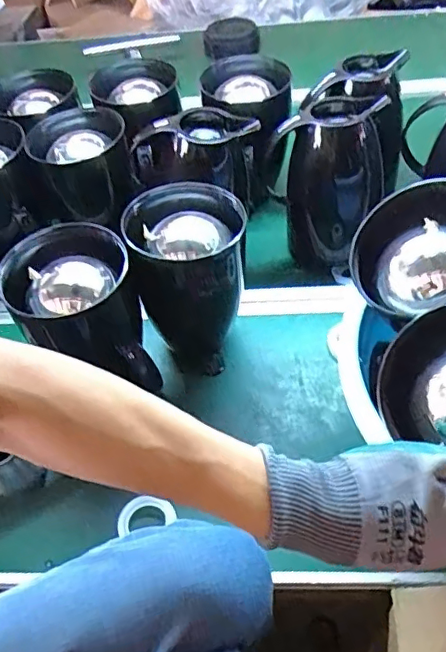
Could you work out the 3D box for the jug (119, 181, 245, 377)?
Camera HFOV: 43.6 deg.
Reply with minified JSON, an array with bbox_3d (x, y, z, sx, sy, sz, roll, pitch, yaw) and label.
[{"bbox_3d":[-0.032,-0.043,0.650,0.123,0.204,0.135,-10,48,-2],"label":"jug"}]

